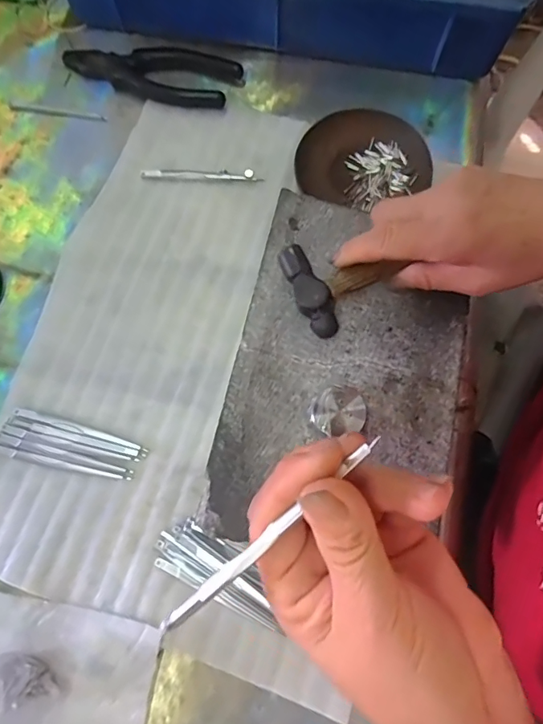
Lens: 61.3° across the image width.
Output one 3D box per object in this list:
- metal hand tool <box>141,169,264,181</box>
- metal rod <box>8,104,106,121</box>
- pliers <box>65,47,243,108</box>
[{"bbox_3d":[-0.063,-0.167,0.407,0.106,0.004,0.010,3,76,1],"label":"metal hand tool"},{"bbox_3d":[-0.200,-0.234,0.427,0.092,0.004,0.007,9,76,2],"label":"metal rod"},{"bbox_3d":[-0.113,-0.268,0.426,0.167,0.017,0.047,9,76,2],"label":"pliers"}]

